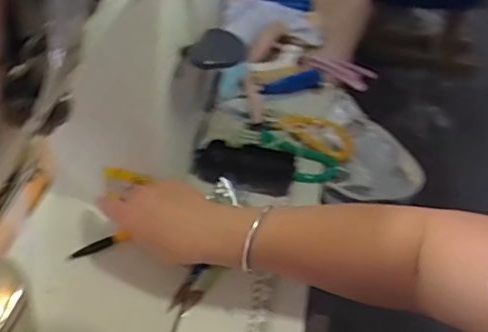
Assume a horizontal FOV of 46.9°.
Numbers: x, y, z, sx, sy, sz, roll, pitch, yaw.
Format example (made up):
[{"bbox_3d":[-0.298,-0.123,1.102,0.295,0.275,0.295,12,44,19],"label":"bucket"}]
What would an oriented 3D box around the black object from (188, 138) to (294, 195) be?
[{"bbox_3d":[-0.001,0.001,0.648,0.111,0.026,0.055,13,42,13],"label":"black object"}]

